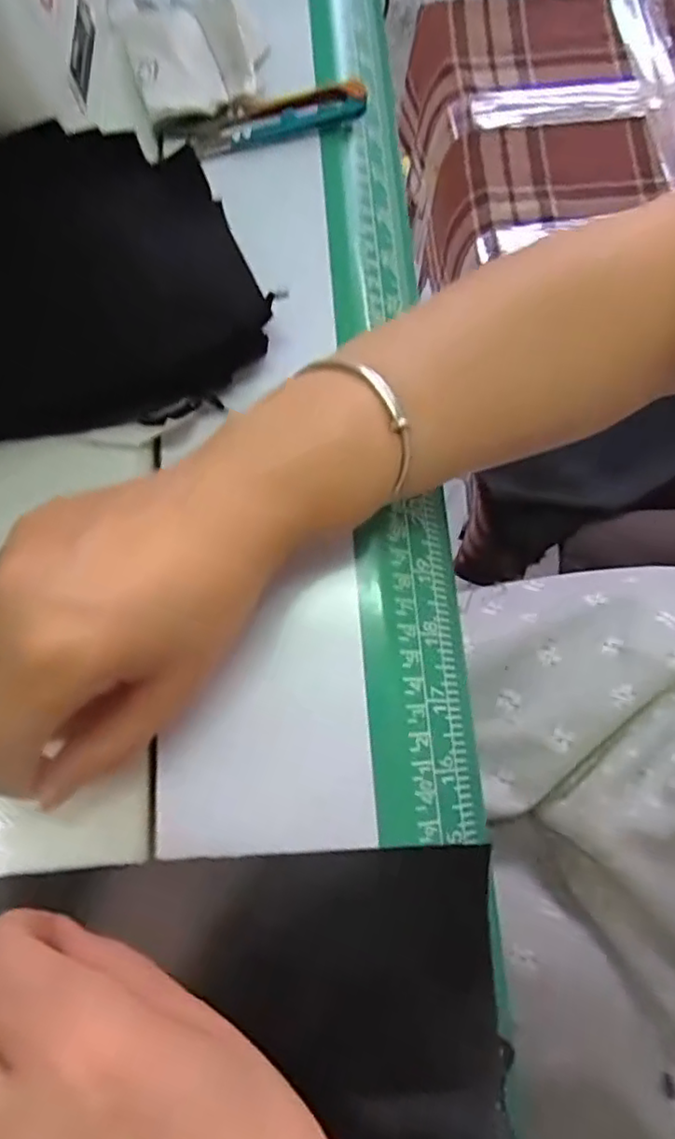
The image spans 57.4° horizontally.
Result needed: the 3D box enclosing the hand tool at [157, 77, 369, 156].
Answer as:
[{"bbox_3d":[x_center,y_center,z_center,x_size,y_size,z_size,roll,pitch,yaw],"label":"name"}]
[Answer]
[{"bbox_3d":[-0.035,-0.215,0.294,0.095,0.012,0.022,-14,74,-1],"label":"hand tool"}]

